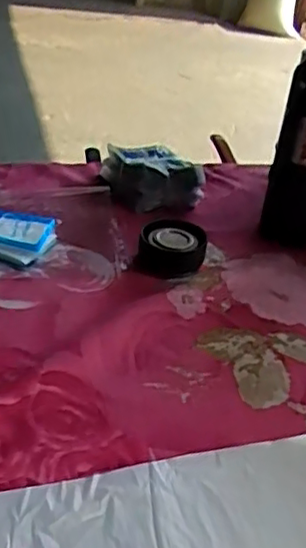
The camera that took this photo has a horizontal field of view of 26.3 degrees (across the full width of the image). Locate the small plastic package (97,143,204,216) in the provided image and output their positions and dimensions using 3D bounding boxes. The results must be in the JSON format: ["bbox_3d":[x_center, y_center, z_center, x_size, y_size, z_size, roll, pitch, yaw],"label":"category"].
[{"bbox_3d":[0.003,-0.116,0.781,0.105,0.047,0.097,-7,36,-21],"label":"small plastic package"}]

